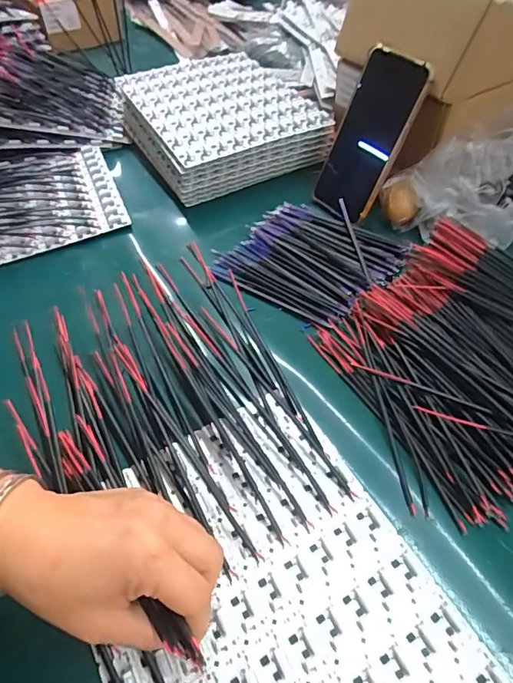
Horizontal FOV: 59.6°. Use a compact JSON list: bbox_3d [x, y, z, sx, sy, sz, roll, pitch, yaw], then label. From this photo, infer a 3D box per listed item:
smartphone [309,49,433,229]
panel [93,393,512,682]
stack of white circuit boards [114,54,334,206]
[{"bbox_3d":[0.118,-0.218,0.485,0.016,0.160,0.085,-9,44,-42],"label":"smartphone"},{"bbox_3d":[0.002,0.160,0.278,0.195,0.009,0.240,-26,55,-17],"label":"panel"},{"bbox_3d":[-0.050,-0.291,0.595,0.203,0.067,0.235,-23,54,-15],"label":"stack of white circuit boards"}]

